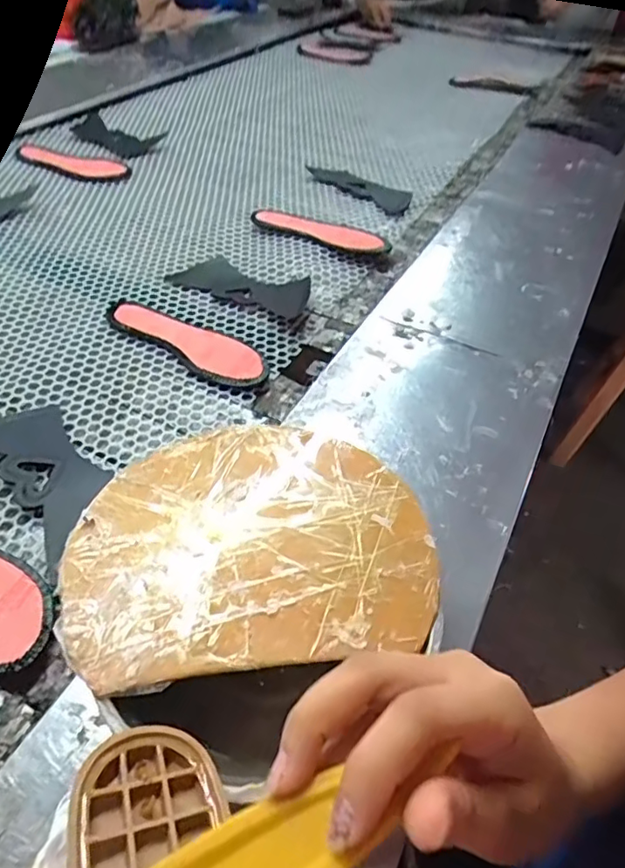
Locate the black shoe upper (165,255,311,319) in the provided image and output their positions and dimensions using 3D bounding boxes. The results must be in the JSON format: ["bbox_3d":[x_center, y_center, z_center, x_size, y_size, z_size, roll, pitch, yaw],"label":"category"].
[{"bbox_3d":[-0.093,-0.213,0.774,0.195,0.011,0.099,22,49,15],"label":"black shoe upper"}]

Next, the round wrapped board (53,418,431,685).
[{"bbox_3d":[-0.043,0.066,0.389,0.236,0.010,0.187,-4,47,-8],"label":"round wrapped board"}]

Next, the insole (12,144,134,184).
[{"bbox_3d":[-0.446,-0.499,1.019,0.240,0.010,0.081,16,48,10],"label":"insole"}]

